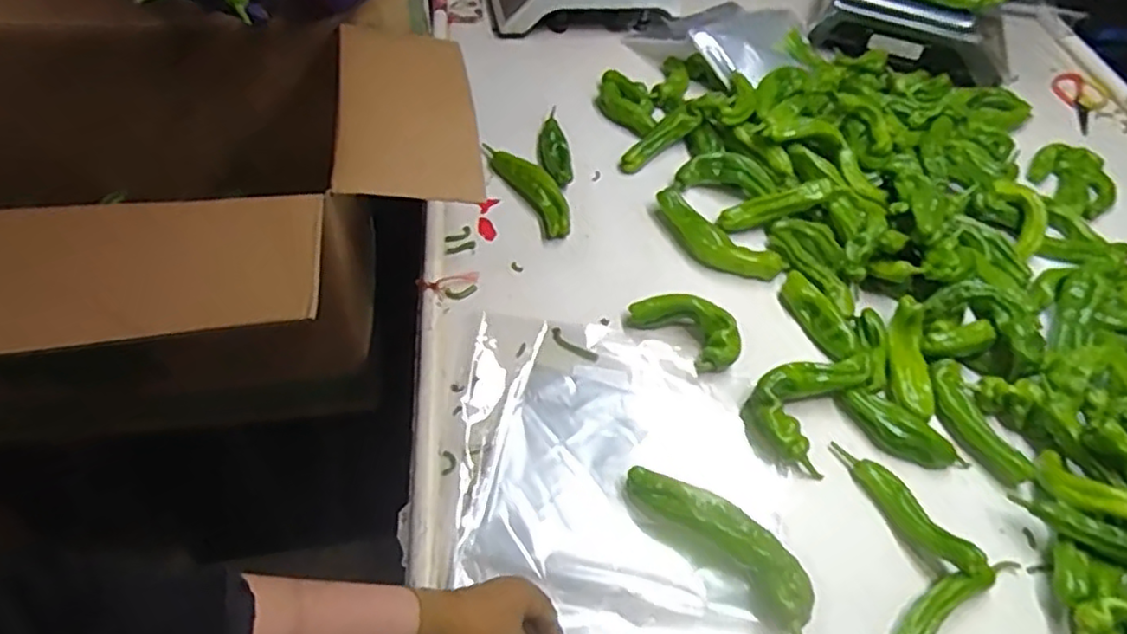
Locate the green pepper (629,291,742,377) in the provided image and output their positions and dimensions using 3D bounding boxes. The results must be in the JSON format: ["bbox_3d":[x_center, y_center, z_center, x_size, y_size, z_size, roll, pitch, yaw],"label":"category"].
[{"bbox_3d":[0.142,0.008,0.777,0.130,0.039,0.066,34,56,19],"label":"green pepper"}]

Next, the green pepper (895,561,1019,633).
[{"bbox_3d":[0.351,0.259,0.616,0.181,0.036,0.039,-27,60,-25],"label":"green pepper"}]

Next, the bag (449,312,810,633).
[{"bbox_3d":[0.048,0.181,0.632,0.297,0.046,0.441,2,51,-4],"label":"bag"}]

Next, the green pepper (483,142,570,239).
[{"bbox_3d":[-0.046,-0.178,0.917,0.049,0.035,0.197,-24,59,-23],"label":"green pepper"}]

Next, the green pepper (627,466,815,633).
[{"bbox_3d":[0.146,0.201,0.626,0.063,0.038,0.198,-35,63,-28],"label":"green pepper"}]

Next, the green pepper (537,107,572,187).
[{"bbox_3d":[-0.014,-0.239,0.970,0.041,0.025,0.152,-5,53,-11],"label":"green pepper"}]

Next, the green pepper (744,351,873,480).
[{"bbox_3d":[0.257,0.085,0.726,0.096,0.039,0.151,28,54,15],"label":"green pepper"}]

